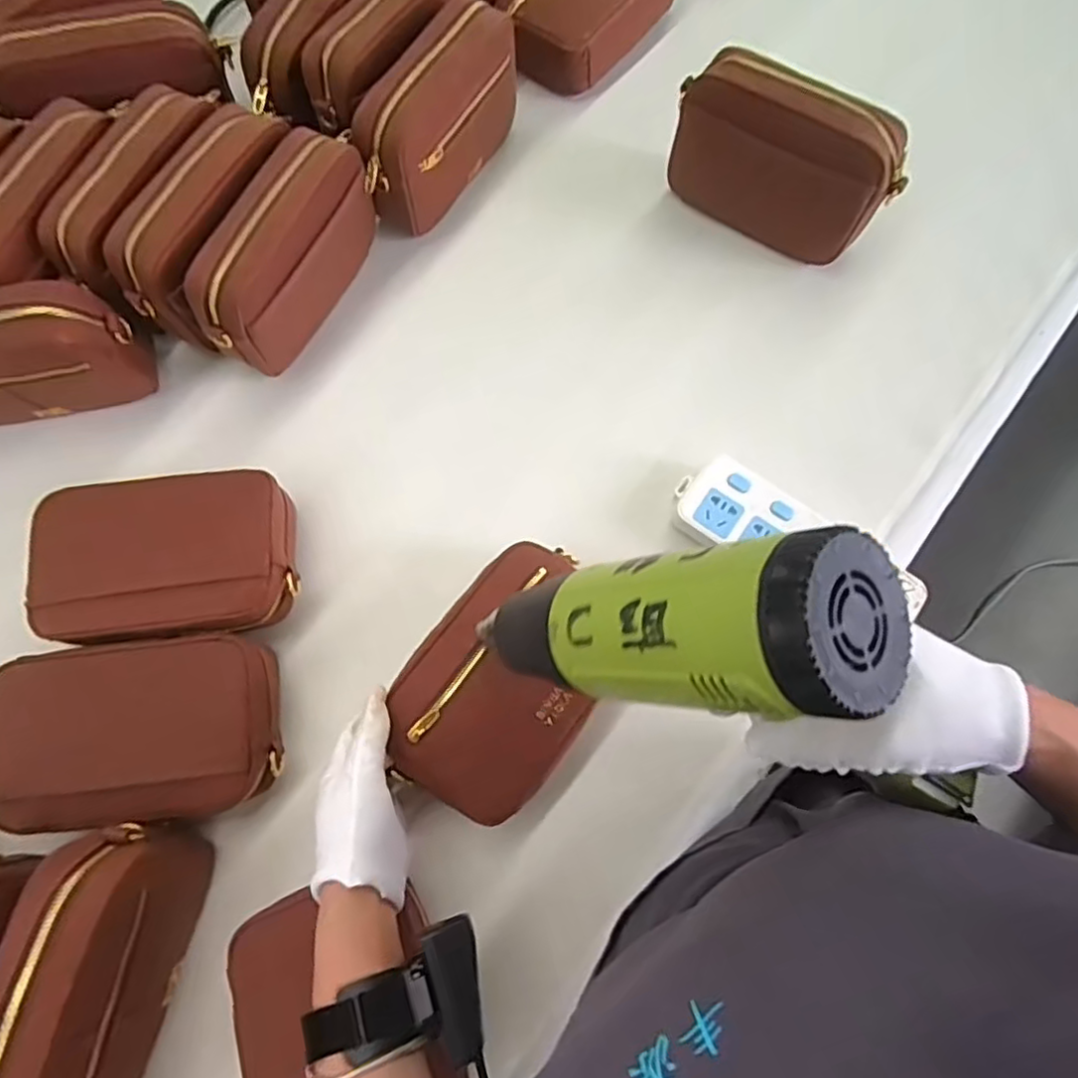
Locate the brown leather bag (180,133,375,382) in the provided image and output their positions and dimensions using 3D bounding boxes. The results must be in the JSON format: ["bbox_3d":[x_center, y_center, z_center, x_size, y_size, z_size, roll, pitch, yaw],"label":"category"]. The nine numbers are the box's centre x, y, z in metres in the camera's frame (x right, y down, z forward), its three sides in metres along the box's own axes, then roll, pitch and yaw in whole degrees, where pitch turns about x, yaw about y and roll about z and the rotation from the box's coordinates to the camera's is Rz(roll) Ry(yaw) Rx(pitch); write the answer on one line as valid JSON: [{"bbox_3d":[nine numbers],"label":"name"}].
[{"bbox_3d":[-0.213,-0.240,0.565,0.061,0.140,0.199,26,75,8],"label":"brown leather bag"}]

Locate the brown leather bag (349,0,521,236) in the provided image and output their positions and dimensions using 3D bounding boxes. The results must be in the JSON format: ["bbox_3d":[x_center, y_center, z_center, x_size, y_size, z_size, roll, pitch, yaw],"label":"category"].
[{"bbox_3d":[-0.093,-0.394,0.607,0.067,0.114,0.203,28,76,9],"label":"brown leather bag"}]

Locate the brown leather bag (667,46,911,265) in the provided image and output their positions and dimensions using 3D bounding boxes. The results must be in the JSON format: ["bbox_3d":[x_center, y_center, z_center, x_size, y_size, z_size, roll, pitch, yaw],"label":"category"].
[{"bbox_3d":[0.217,-0.340,0.593,0.202,0.146,0.061,36,77,11],"label":"brown leather bag"}]

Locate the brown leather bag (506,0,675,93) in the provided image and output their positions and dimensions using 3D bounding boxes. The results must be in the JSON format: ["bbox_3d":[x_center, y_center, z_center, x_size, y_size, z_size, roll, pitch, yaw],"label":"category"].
[{"bbox_3d":[0.051,-0.571,0.685,0.124,0.064,0.182,38,77,11],"label":"brown leather bag"}]

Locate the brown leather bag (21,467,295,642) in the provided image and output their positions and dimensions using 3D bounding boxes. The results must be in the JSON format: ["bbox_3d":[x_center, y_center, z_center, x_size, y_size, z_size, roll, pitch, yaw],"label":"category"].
[{"bbox_3d":[-0.299,0.020,0.529,0.195,0.058,0.128,-7,73,-1],"label":"brown leather bag"}]

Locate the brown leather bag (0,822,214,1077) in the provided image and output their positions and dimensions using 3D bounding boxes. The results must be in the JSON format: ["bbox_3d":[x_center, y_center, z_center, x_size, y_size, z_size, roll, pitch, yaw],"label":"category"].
[{"bbox_3d":[-0.286,0.289,0.409,0.064,0.119,0.199,10,74,4],"label":"brown leather bag"}]

